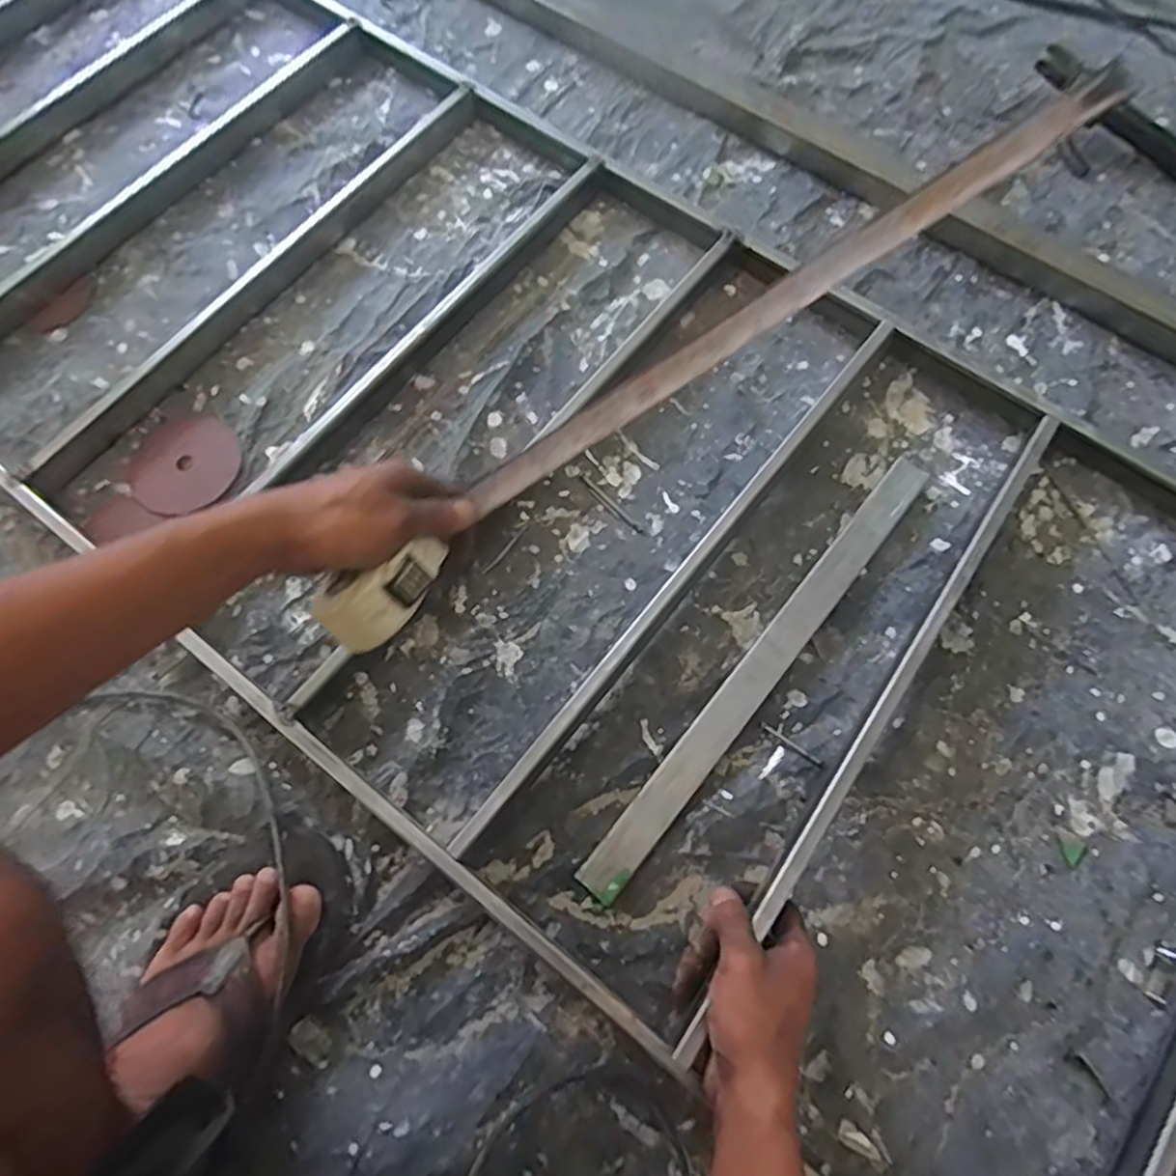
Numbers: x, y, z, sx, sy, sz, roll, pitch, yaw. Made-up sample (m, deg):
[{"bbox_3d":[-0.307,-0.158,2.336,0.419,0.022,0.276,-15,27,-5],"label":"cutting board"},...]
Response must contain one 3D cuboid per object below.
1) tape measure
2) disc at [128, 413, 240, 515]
[{"bbox_3d":[0.063,-0.130,0.434,0.532,0.049,0.055,-35,73,5],"label":"tape measure"},{"bbox_3d":[-0.380,-0.117,0.677,0.098,0.007,0.100,-1,73,2],"label":"disc"}]

